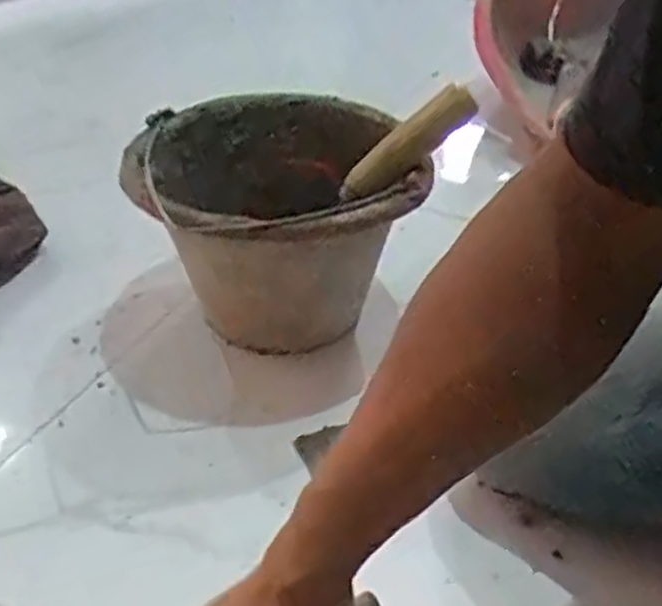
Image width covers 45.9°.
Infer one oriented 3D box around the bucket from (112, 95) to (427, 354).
[{"bbox_3d":[-0.050,-0.065,0.702,0.231,0.168,0.224,-1,38,0],"label":"bucket"}]

